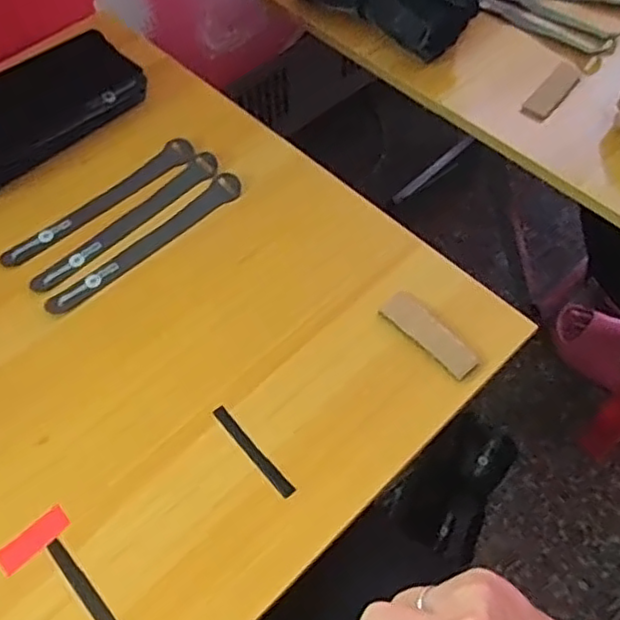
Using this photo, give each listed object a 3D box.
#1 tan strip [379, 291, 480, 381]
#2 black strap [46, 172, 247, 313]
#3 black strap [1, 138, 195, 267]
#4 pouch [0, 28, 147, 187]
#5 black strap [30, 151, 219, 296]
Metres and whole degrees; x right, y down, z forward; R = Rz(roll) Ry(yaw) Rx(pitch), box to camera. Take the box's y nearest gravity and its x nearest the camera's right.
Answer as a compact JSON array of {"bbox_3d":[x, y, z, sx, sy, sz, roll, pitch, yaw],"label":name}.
[{"bbox_3d":[0.095,0.018,0.514,0.029,0.004,0.084,-38,65,-21],"label":"tan strip"},{"bbox_3d":[-0.137,-0.059,0.561,0.195,0.008,0.024,-40,66,-22],"label":"black strap"},{"bbox_3d":[-0.185,-0.096,0.588,0.194,0.005,0.025,-40,71,-18],"label":"black strap"},{"bbox_3d":[-0.260,-0.190,0.620,0.201,0.050,0.090,-38,65,-21],"label":"pouch"},{"bbox_3d":[-0.159,-0.079,0.577,0.194,0.007,0.026,-41,59,-20],"label":"black strap"}]

